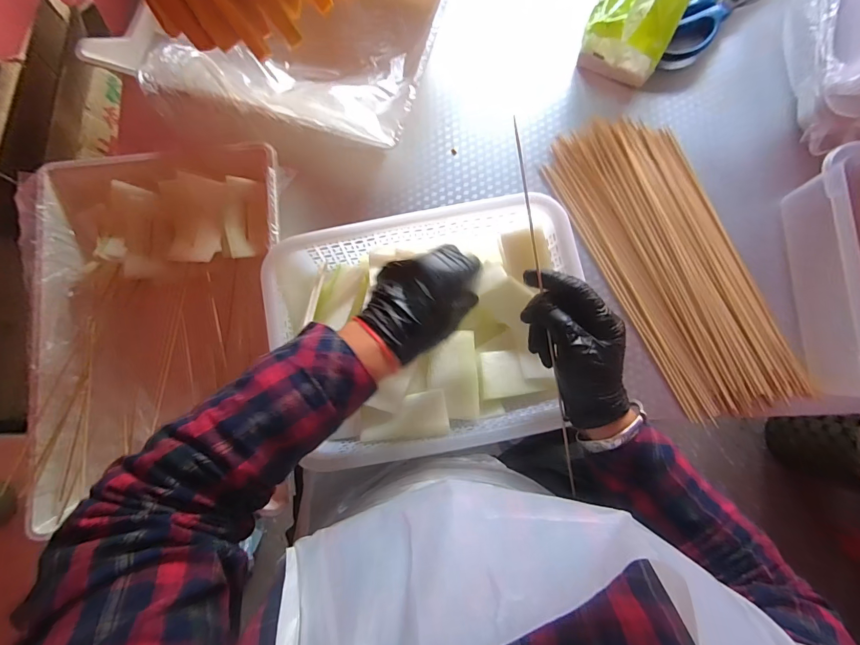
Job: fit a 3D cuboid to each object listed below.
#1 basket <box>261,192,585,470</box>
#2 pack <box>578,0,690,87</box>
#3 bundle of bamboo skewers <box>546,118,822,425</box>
[{"bbox_3d":[0.000,0.008,0.421,0.306,0.072,0.242,-10,83,0],"label":"basket"},{"bbox_3d":[0.237,-0.350,0.465,0.095,0.069,0.101,26,84,4],"label":"pack"},{"bbox_3d":[0.282,-0.075,0.456,0.153,0.019,0.368,-26,83,-2],"label":"bundle of bamboo skewers"}]

